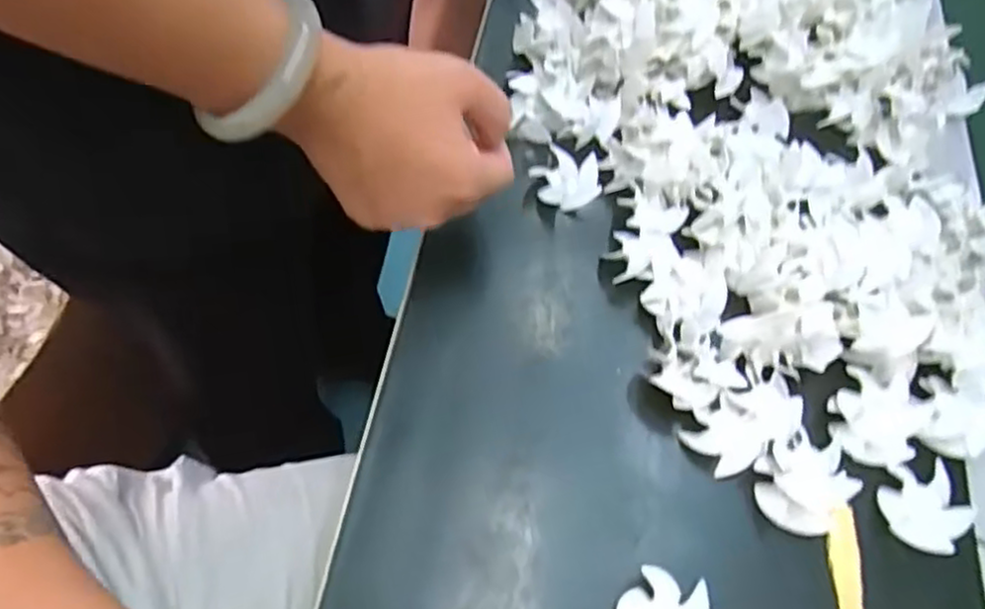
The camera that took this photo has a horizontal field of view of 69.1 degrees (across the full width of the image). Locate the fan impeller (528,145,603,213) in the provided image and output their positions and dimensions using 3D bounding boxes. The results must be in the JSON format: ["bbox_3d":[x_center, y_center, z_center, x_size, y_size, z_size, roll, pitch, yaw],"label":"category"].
[{"bbox_3d":[0.046,-0.077,0.437,0.042,0.011,0.038,26,78,13],"label":"fan impeller"}]

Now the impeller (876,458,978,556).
[{"bbox_3d":[0.208,0.098,0.344,0.036,0.013,0.041,-19,64,-15],"label":"impeller"}]

